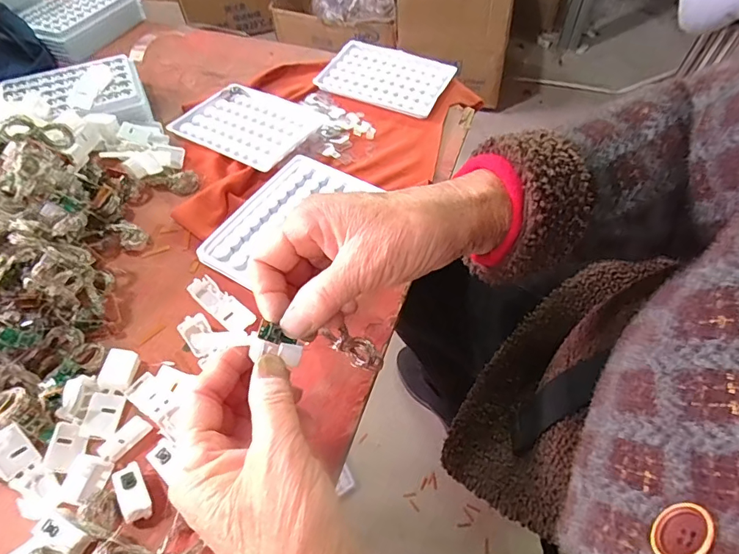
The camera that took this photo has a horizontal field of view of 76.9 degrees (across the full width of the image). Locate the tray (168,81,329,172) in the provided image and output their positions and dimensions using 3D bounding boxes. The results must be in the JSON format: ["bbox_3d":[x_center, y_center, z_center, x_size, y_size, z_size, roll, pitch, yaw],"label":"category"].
[{"bbox_3d":[-0.119,-0.147,0.449,0.128,0.015,0.090,28,61,20],"label":"tray"}]

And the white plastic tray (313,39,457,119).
[{"bbox_3d":[0.016,-0.212,0.492,0.125,0.014,0.084,21,58,15],"label":"white plastic tray"}]

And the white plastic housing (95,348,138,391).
[{"bbox_3d":[-0.162,0.060,0.302,0.020,0.007,0.026,22,64,-17],"label":"white plastic housing"}]

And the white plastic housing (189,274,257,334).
[{"bbox_3d":[-0.104,0.020,0.331,0.057,0.011,0.019,34,63,23],"label":"white plastic housing"}]

